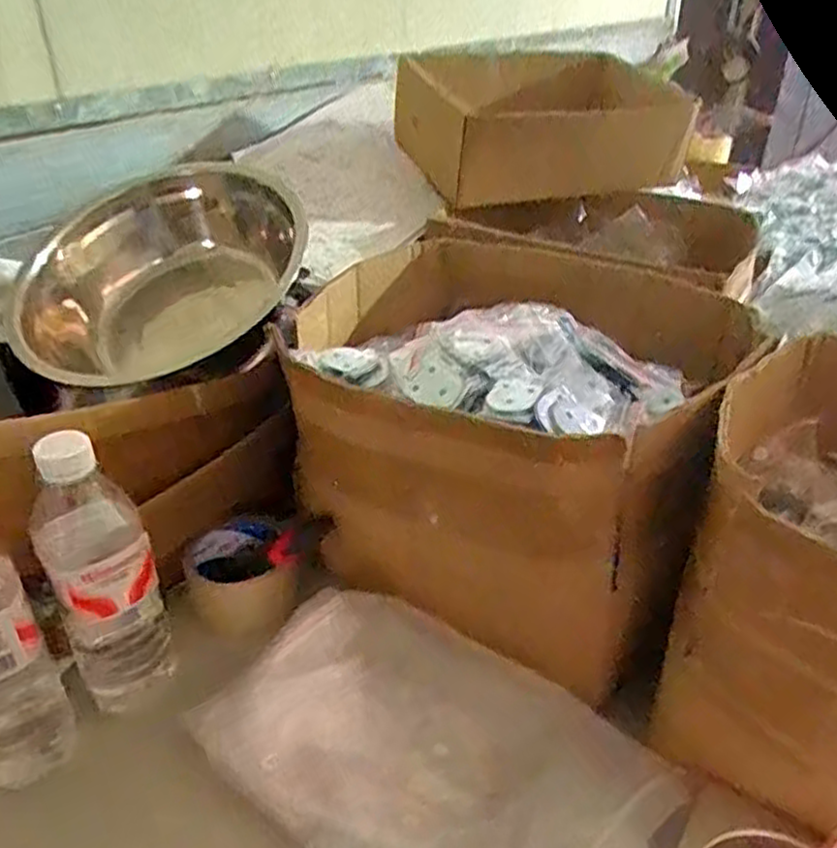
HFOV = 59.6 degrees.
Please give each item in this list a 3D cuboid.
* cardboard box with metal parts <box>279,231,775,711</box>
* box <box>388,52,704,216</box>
[{"bbox_3d":[0.073,-0.002,0.607,0.324,0.198,0.282,18,37,26],"label":"cardboard box with metal parts"},{"bbox_3d":[0.148,-0.334,0.831,0.315,0.124,0.139,-7,33,-11],"label":"box"}]

